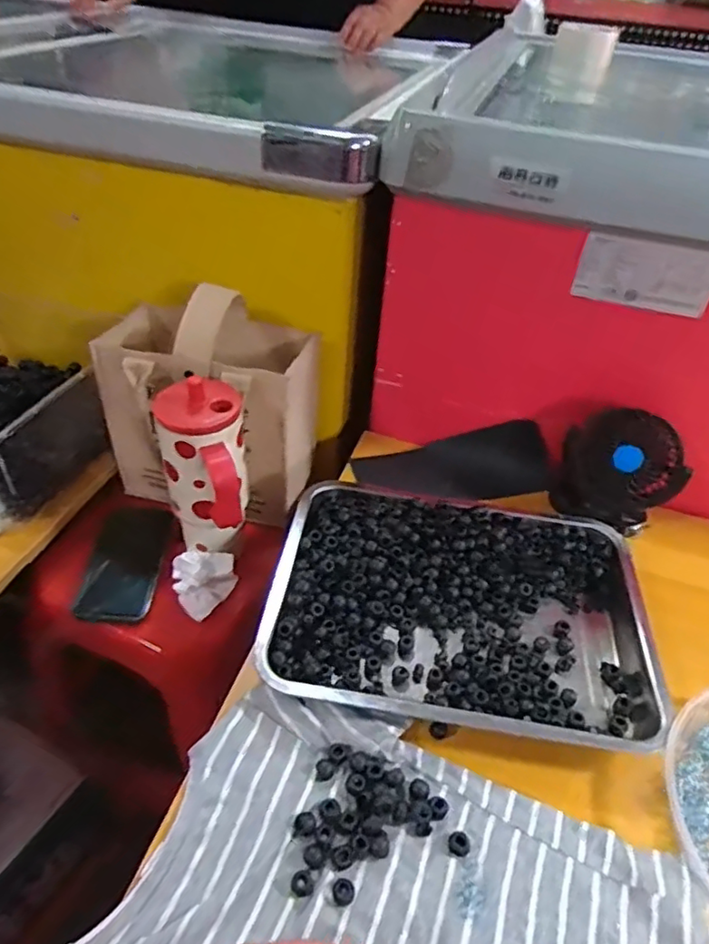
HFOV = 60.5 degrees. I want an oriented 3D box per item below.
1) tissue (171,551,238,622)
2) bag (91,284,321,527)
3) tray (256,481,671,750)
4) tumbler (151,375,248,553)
[{"bbox_3d":[-0.171,0.119,0.689,0.071,0.019,0.073,-39,79,-18],"label":"tissue"},{"bbox_3d":[-0.168,-0.093,0.749,0.234,0.252,0.153,11,42,6],"label":"bag"},{"bbox_3d":[0.100,0.120,0.587,0.340,0.040,0.257,9,42,4],"label":"tray"},{"bbox_3d":[-0.155,0.010,0.642,0.085,0.190,0.111,-8,43,-14],"label":"tumbler"}]

